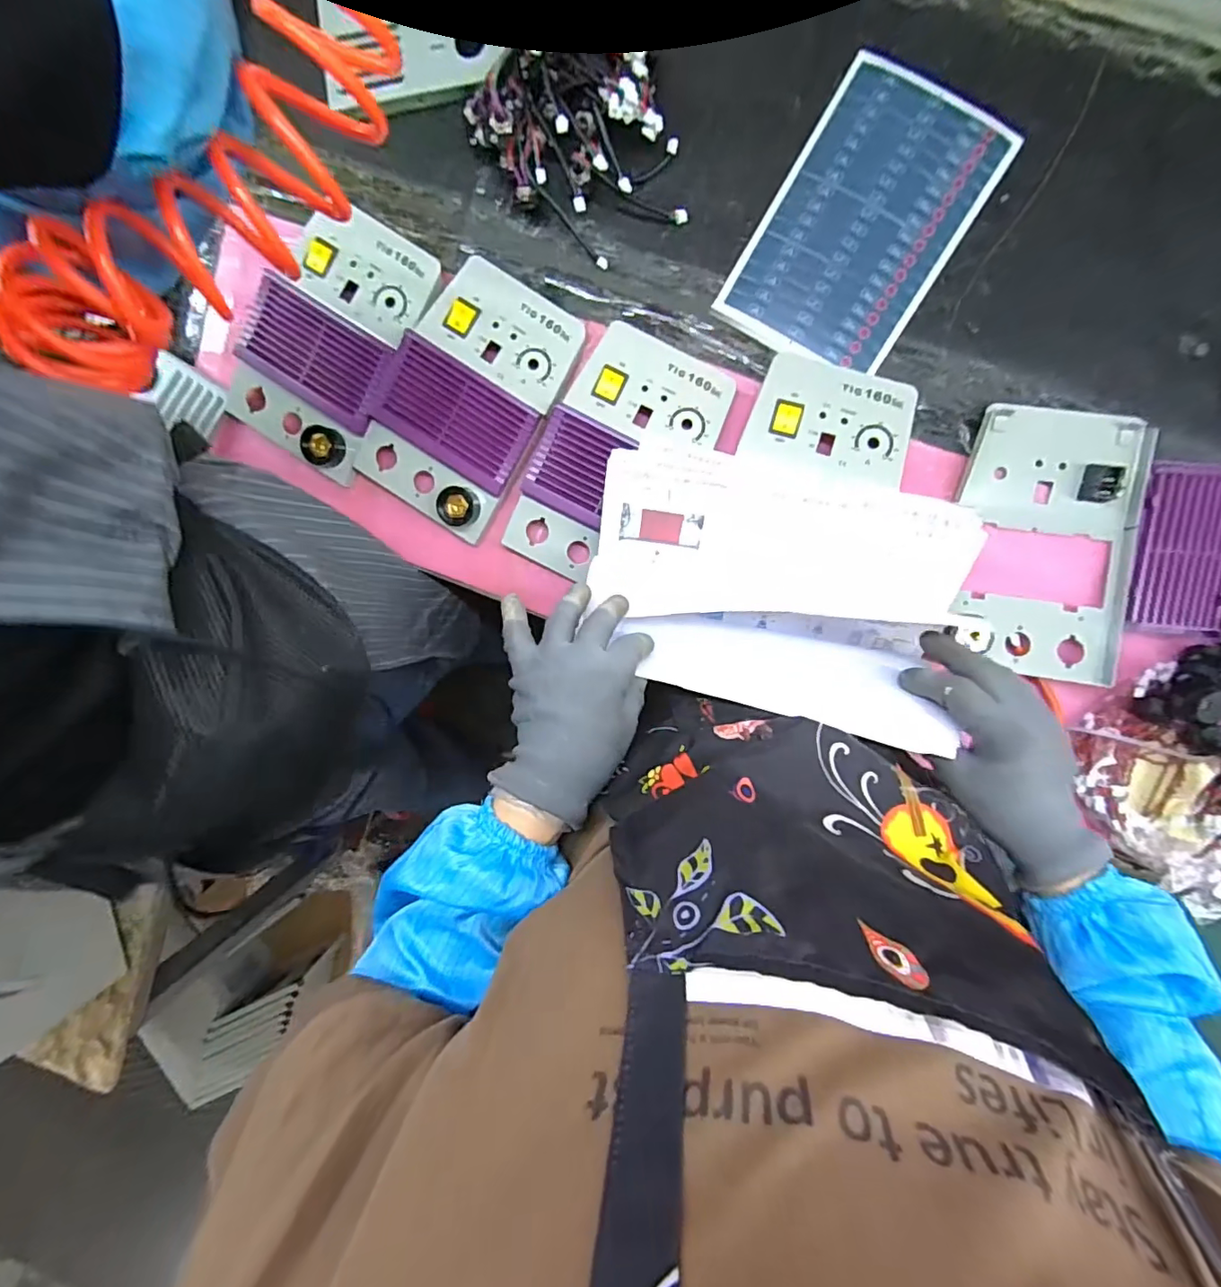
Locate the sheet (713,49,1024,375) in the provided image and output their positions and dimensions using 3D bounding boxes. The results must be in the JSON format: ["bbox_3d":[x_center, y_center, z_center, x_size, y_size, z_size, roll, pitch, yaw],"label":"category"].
[{"bbox_3d":[0.229,-0.383,0.493,0.162,0.008,0.250,33,98,3],"label":"sheet"}]

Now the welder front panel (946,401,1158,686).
[{"bbox_3d":[0.393,-0.094,0.485,0.154,0.028,0.238,12,99,6],"label":"welder front panel"}]

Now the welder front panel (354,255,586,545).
[{"bbox_3d":[-0.141,-0.238,0.528,0.152,0.033,0.235,31,100,3],"label":"welder front panel"}]

